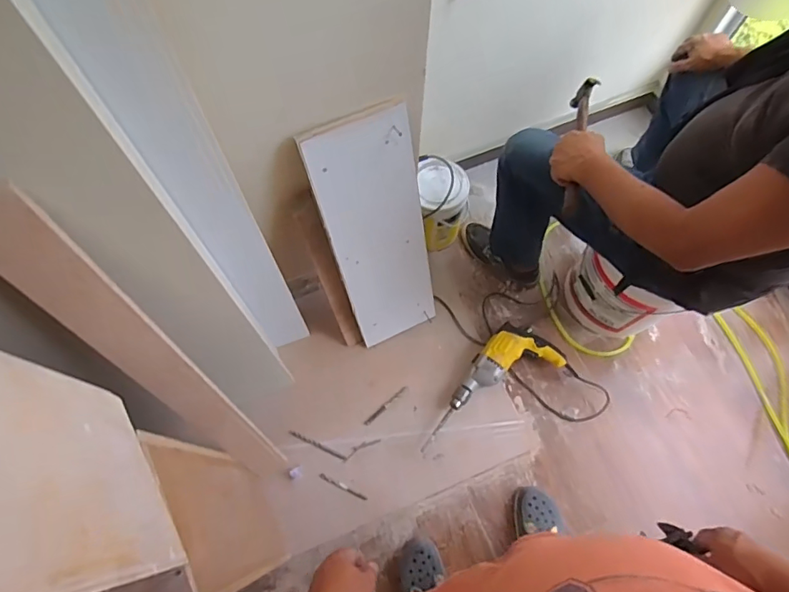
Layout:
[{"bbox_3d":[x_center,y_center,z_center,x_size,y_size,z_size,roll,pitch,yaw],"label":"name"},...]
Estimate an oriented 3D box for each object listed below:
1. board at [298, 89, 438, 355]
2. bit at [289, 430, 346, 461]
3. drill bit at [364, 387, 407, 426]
[{"bbox_3d":[-0.028,-0.113,1.086,0.206,0.613,0.015,-23,48,-9],"label":"board"},{"bbox_3d":[-0.189,0.370,1.220,0.154,0.011,0.013,28,69,-5],"label":"bit"},{"bbox_3d":[-0.022,0.283,1.270,0.140,0.008,0.015,-40,75,-16],"label":"drill bit"}]

